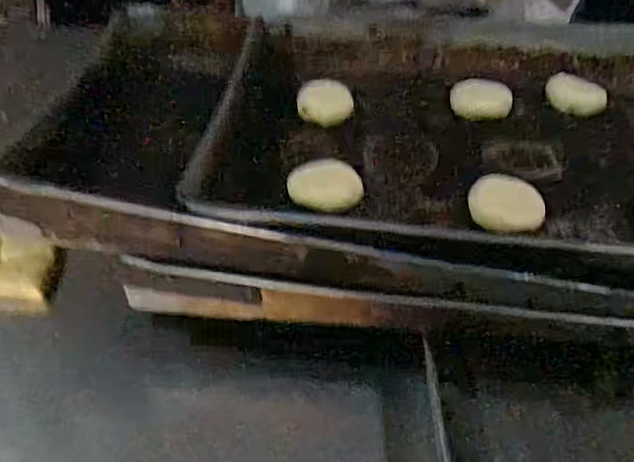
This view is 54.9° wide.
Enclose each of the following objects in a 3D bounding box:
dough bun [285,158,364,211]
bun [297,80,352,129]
[{"bbox_3d":[0.008,-0.044,0.586,0.067,0.021,0.056,-11,46,-13],"label":"dough bun"},{"bbox_3d":[0.010,-0.147,0.702,0.061,0.027,0.061,1,45,-1],"label":"bun"}]

